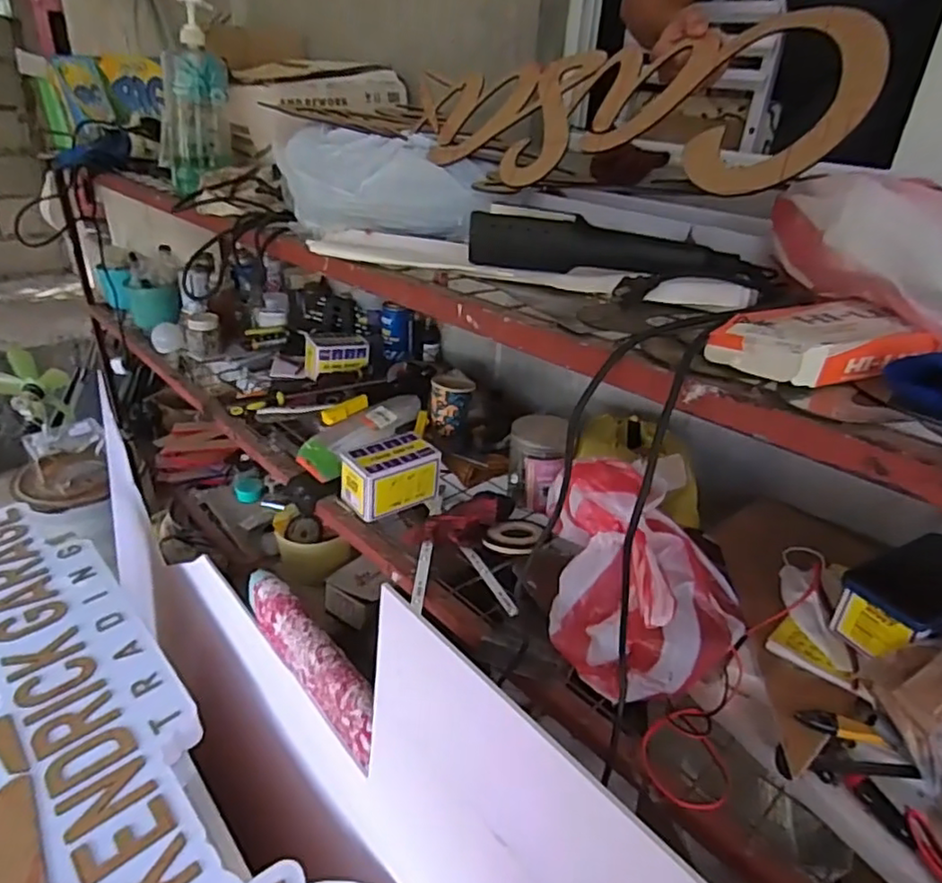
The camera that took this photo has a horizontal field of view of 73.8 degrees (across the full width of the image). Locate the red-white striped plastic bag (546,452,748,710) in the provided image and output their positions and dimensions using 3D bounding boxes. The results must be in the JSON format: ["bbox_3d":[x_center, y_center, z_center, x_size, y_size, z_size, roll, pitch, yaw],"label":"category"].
[{"bbox_3d":[0.179,0.149,0.675,0.205,0.166,0.172,26,35,35],"label":"red-white striped plastic bag"}]

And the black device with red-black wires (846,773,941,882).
[{"bbox_3d":[0.359,0.319,0.489,0.022,0.021,0.136,-6,30,-19],"label":"black device with red-black wires"}]

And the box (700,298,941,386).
[{"bbox_3d":[0.248,-0.070,0.434,0.152,0.028,0.083,-11,32,-26],"label":"box"}]

